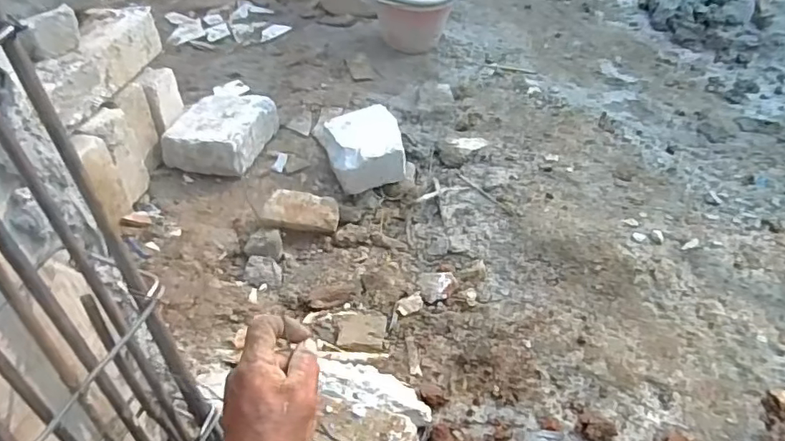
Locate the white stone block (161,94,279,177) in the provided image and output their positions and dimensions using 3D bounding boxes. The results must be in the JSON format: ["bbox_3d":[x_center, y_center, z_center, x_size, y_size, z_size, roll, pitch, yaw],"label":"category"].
[{"bbox_3d":[-0.430,-0.215,1.453,0.206,0.117,0.280,9,43,15],"label":"white stone block"}]

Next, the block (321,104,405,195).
[{"bbox_3d":[-0.068,-0.172,1.384,0.177,0.105,0.204,-16,42,-14],"label":"block"}]

